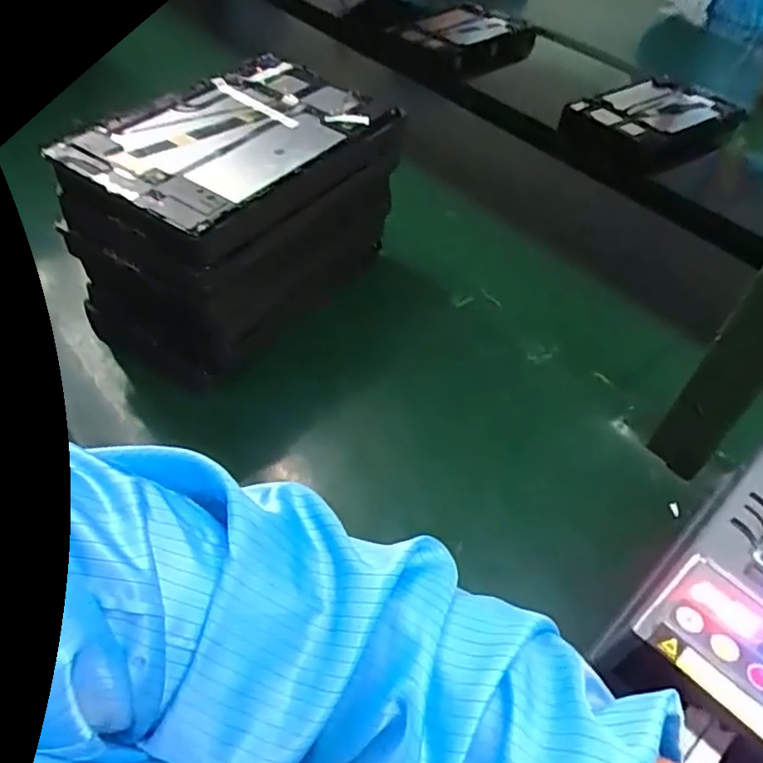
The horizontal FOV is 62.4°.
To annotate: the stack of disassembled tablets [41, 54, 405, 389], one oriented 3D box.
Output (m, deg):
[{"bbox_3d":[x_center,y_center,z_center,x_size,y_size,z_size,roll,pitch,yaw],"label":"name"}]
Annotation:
[{"bbox_3d":[-0.112,-0.126,0.531,0.158,0.173,0.235,31,53,22],"label":"stack of disassembled tablets"}]

